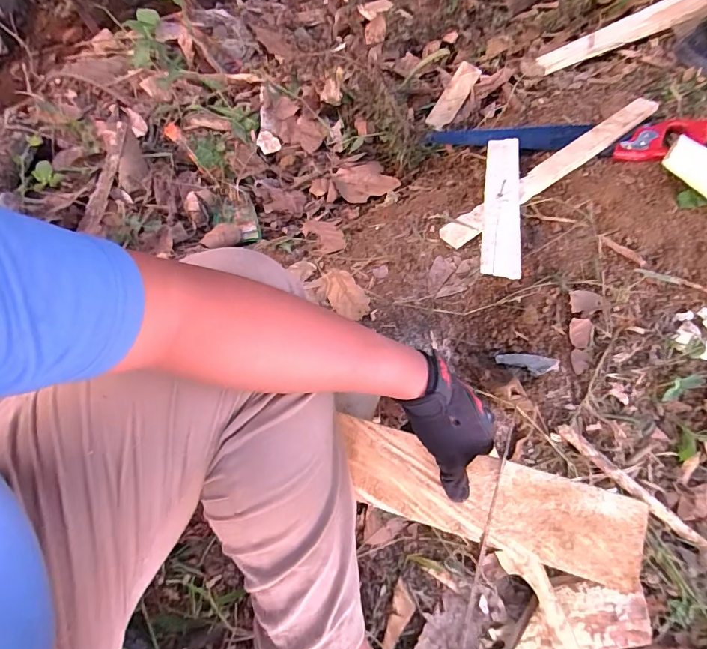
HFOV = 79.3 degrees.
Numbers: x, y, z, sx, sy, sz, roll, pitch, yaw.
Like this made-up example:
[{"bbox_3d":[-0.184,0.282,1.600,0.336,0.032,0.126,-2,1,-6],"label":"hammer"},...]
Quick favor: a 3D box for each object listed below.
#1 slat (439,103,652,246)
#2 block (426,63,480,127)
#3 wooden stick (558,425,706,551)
[{"bbox_3d":[0.339,-0.263,0.713,0.482,0.018,0.046,-34,69,-15],"label":"slat"},{"bbox_3d":[0.233,-0.529,0.987,0.051,0.014,0.184,31,80,-2],"label":"block"},{"bbox_3d":[0.382,0.223,0.581,0.247,0.012,0.023,40,70,3],"label":"wooden stick"}]

